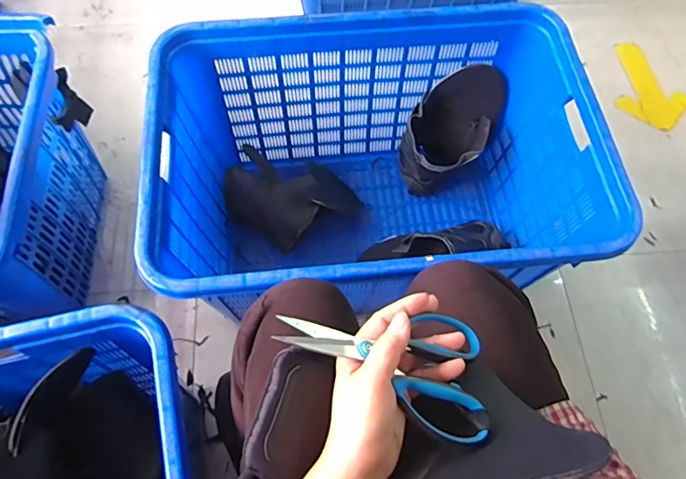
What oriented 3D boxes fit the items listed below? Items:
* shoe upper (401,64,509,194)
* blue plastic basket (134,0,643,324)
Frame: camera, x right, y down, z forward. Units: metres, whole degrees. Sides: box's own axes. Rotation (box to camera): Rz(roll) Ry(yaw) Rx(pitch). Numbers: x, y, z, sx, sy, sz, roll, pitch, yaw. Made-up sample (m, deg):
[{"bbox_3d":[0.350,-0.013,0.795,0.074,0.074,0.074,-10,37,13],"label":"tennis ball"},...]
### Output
[{"bbox_3d":[0.230,-0.218,1.091,0.156,0.233,0.240,31,69,12],"label":"shoe upper"},{"bbox_3d":[0.052,-0.100,0.955,0.713,0.391,0.499,-4,66,-3],"label":"blue plastic basket"}]

